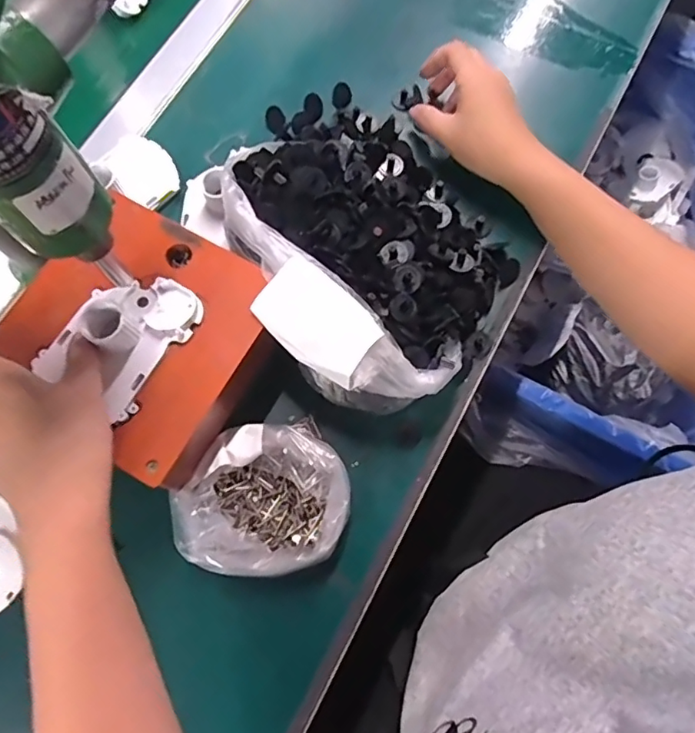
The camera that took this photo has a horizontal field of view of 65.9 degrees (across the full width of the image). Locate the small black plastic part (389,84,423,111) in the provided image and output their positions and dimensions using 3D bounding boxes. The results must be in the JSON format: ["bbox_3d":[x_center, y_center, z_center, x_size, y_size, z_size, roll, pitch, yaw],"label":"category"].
[{"bbox_3d":[0.052,-0.231,0.463,0.022,0.016,0.015,-31,75,-8],"label":"small black plastic part"}]

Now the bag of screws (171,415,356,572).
[{"bbox_3d":[-0.057,0.088,0.363,0.113,0.031,0.095,-11,73,-2],"label":"bag of screws"}]

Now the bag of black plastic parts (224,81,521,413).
[{"bbox_3d":[0.004,-0.103,0.396,0.194,0.083,0.254,-40,76,-10],"label":"bag of black plastic parts"}]

